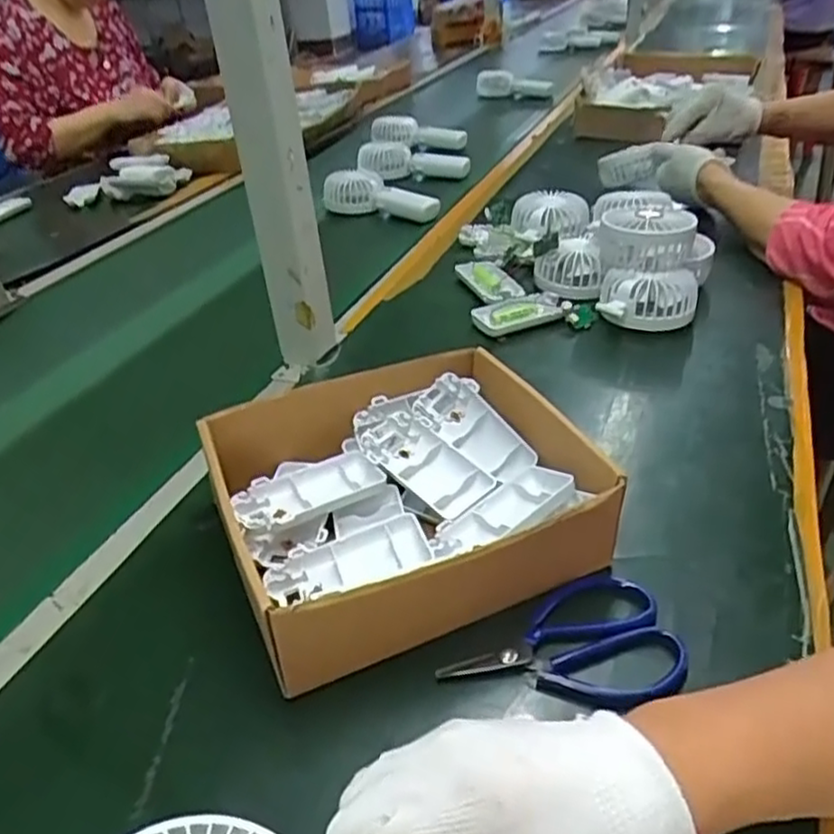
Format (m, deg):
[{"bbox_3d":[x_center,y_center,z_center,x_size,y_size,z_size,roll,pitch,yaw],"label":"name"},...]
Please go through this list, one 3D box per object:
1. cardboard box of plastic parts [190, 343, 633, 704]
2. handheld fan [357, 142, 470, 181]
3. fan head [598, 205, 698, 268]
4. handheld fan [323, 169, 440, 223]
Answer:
[{"bbox_3d":[-0.011,0.050,0.437,0.208,0.072,0.184,-17,37,-18],"label":"cardboard box of plastic parts"},{"bbox_3d":[-0.006,-0.394,1.096,0.179,0.058,0.033,9,37,17],"label":"handheld fan"},{"bbox_3d":[0.222,-0.174,0.687,0.089,0.055,0.080,12,38,21],"label":"fan head"},{"bbox_3d":[-0.046,-0.302,0.973,0.173,0.063,0.051,14,39,24],"label":"handheld fan"}]

